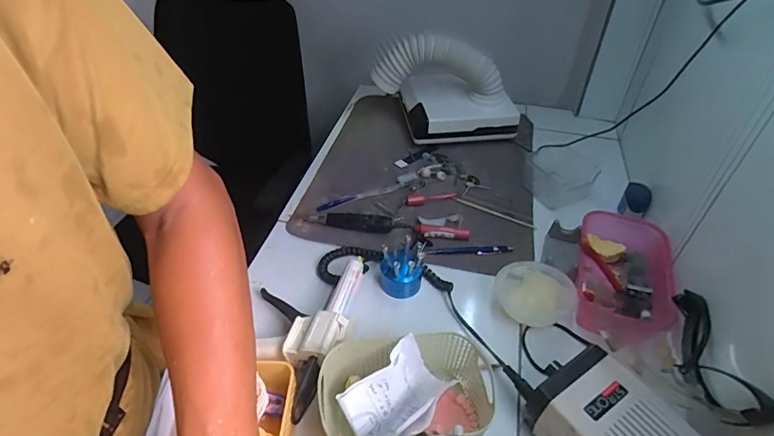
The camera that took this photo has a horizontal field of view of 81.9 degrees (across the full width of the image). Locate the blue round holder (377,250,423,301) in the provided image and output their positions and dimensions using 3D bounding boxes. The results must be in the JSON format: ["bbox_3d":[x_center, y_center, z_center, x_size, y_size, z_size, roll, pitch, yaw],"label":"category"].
[{"bbox_3d":[0.019,0.070,0.625,0.061,0.057,0.055,4,43,3],"label":"blue round holder"}]

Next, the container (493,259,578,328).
[{"bbox_3d":[0.199,0.105,0.607,0.101,0.036,0.086,21,47,20],"label":"container"}]

